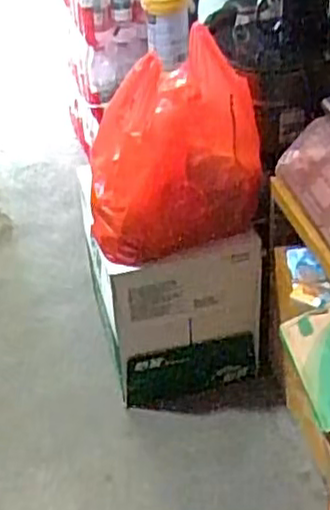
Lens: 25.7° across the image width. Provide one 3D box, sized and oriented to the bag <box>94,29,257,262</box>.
[{"bbox_3d":[0.011,-0.162,1.231,0.298,0.327,0.122,-15,39,-18],"label":"bag"}]

